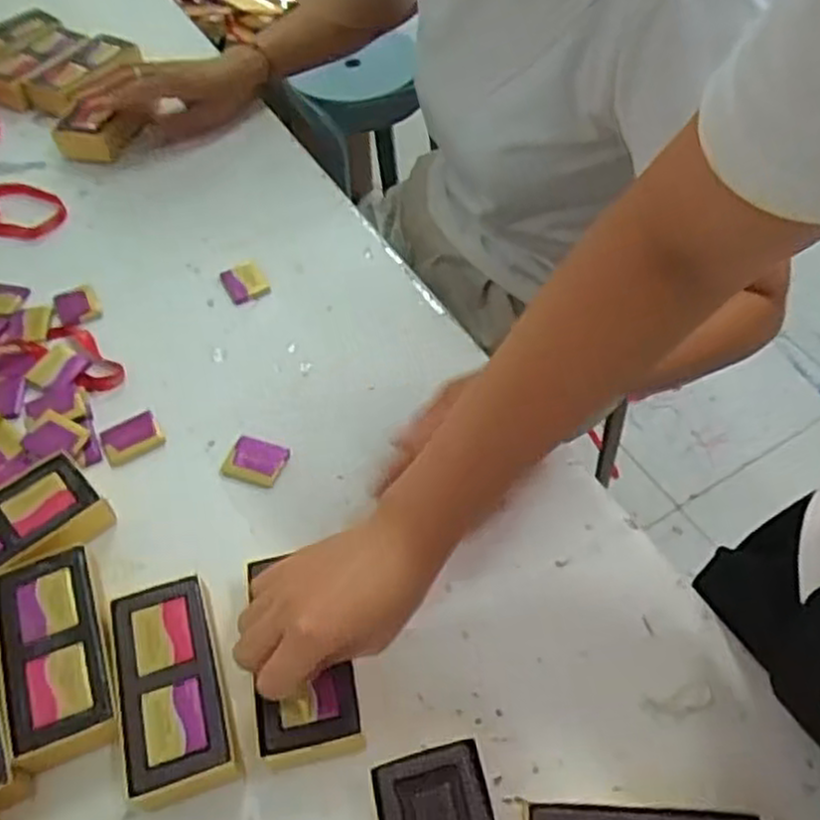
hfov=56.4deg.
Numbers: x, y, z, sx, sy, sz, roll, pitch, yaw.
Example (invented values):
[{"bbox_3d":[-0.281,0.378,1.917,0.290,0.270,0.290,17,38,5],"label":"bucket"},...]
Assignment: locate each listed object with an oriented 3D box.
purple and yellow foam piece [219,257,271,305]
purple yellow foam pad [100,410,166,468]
[{"bbox_3d":[-0.139,-0.108,0.646,0.034,0.006,0.043,-22,56,-15],"label":"purple and yellow foam piece"},{"bbox_3d":[-0.202,0.019,0.554,0.041,0.004,0.034,-28,57,-19],"label":"purple yellow foam pad"}]

